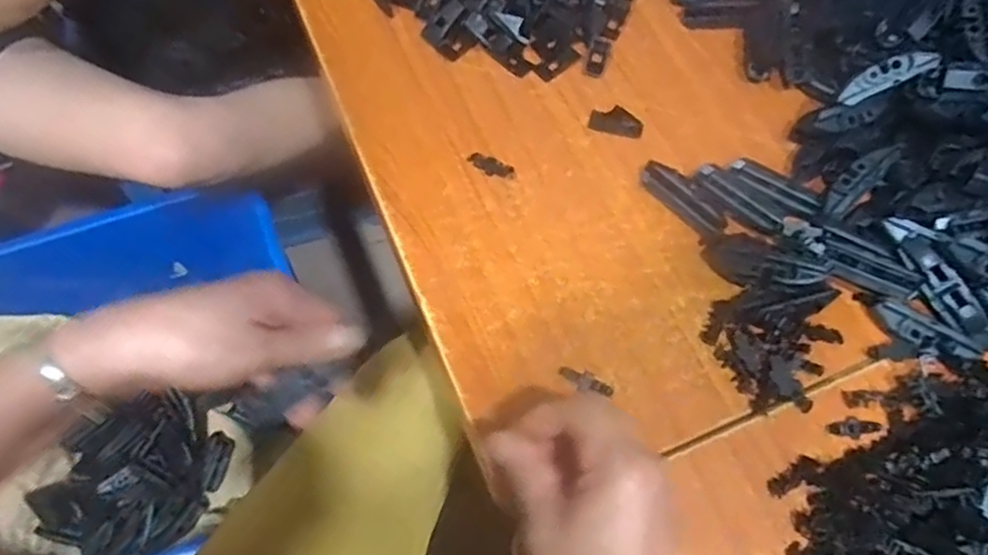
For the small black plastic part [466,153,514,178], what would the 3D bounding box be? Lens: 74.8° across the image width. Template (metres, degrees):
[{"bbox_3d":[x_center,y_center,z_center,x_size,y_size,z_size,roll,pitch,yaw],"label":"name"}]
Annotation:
[{"bbox_3d":[-0.003,-0.083,0.480,0.034,0.006,0.013,27,66,8],"label":"small black plastic part"}]

